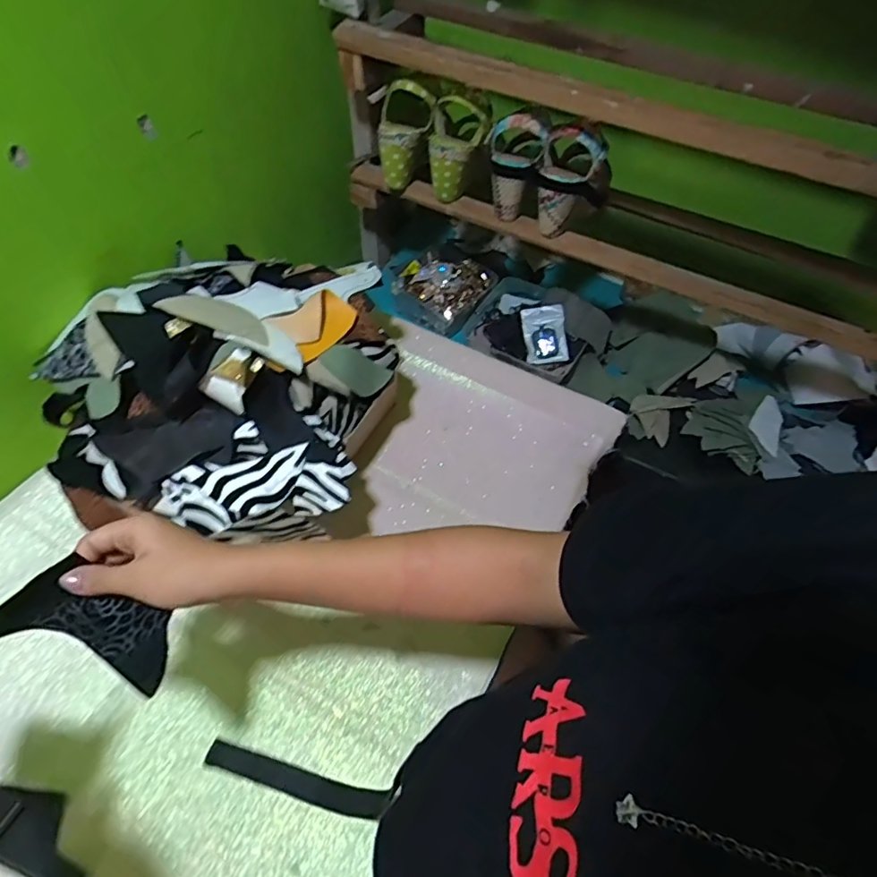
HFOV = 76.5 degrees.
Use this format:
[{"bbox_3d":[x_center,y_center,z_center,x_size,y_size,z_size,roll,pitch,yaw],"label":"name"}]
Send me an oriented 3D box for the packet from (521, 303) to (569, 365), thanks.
[{"bbox_3d":[0.181,-0.177,0.947,0.069,0.019,0.096,-6,93,13],"label":"packet"}]

